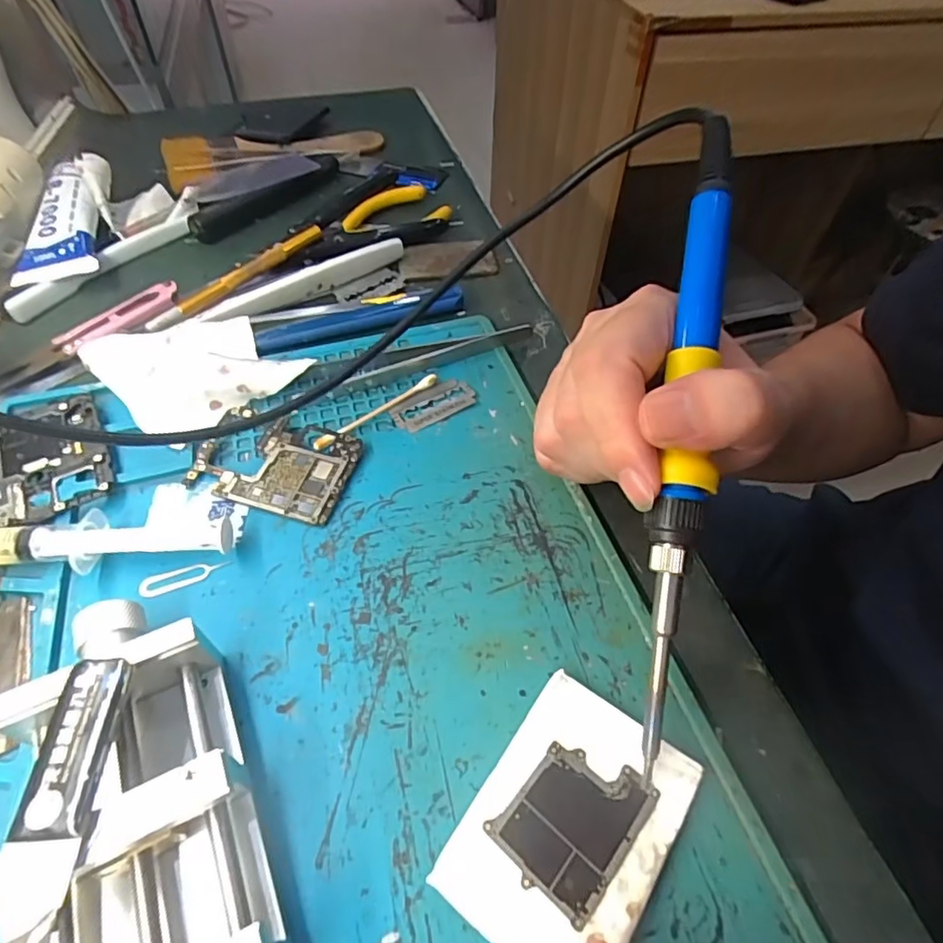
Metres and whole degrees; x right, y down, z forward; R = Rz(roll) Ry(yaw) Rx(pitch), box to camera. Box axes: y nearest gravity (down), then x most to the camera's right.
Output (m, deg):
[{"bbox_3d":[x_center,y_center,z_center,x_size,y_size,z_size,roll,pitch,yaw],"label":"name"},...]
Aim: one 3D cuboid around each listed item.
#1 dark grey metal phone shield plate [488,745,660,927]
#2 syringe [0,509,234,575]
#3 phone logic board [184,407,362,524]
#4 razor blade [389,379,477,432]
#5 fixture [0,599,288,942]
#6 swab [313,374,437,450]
[{"bbox_3d":[0.031,0.101,0.167,0.033,0.004,0.042,36,60,23],"label":"dark grey metal phone shield plate"},{"bbox_3d":[-0.164,0.030,0.215,0.131,0.015,0.021,-8,53,-8],"label":"syringe"},{"bbox_3d":[-0.086,-0.005,0.251,0.068,0.006,0.049,16,54,10],"label":"phone logic board"},{"bbox_3d":[-0.019,-0.034,0.275,0.040,0.004,0.023,-30,59,-23],"label":"razor blade"},{"bbox_3d":[-0.089,0.098,0.154,0.055,0.032,0.135,-21,56,-17],"label":"fixture"},{"bbox_3d":[-0.045,-0.030,0.270,0.069,0.004,0.007,-36,62,-26],"label":"swab"}]

